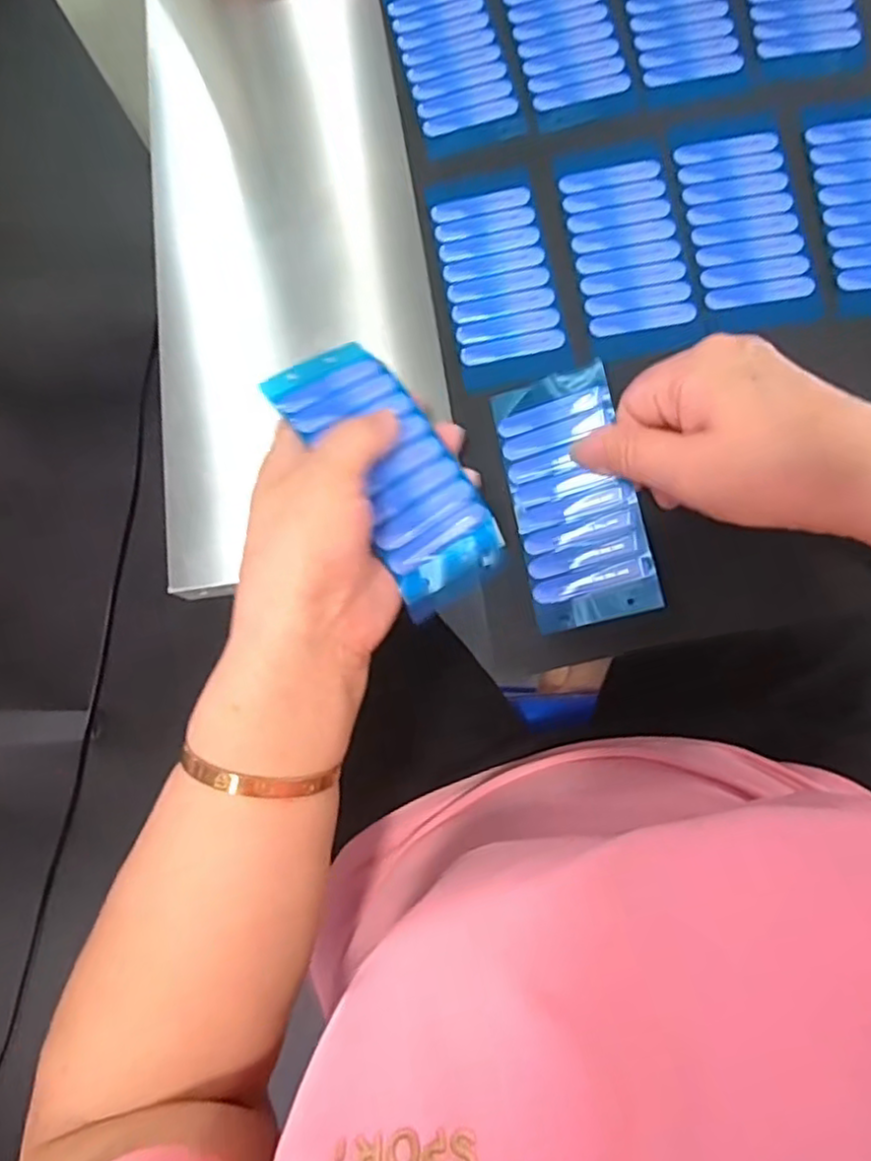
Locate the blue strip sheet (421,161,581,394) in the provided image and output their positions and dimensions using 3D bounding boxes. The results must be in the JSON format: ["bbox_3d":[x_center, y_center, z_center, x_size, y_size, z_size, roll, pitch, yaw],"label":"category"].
[{"bbox_3d":[0.032,-0.154,0.345,0.054,0.010,0.119,-11,78,2],"label":"blue strip sheet"}]

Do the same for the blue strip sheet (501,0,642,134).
[{"bbox_3d":[0.069,-0.303,0.368,0.055,0.006,0.125,-12,78,2],"label":"blue strip sheet"}]

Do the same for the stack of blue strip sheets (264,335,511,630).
[{"bbox_3d":[-0.019,-0.049,0.296,0.053,0.022,0.123,-33,90,-8],"label":"stack of blue strip sheets"}]

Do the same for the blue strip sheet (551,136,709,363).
[{"bbox_3d":[0.097,-0.170,0.341,0.055,0.008,0.115,-11,78,3],"label":"blue strip sheet"}]

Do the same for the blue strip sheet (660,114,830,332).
[{"bbox_3d":[0.154,-0.181,0.341,0.058,0.006,0.112,-8,79,3],"label":"blue strip sheet"}]

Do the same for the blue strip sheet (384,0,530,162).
[{"bbox_3d":[0.009,-0.290,0.372,0.055,0.010,0.124,-15,78,2],"label":"blue strip sheet"}]

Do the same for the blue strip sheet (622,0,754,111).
[{"bbox_3d":[0.131,-0.308,0.365,0.055,0.010,0.116,-10,78,3],"label":"blue strip sheet"}]

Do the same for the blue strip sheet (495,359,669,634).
[{"bbox_3d":[0.062,-0.040,0.312,0.054,0.006,0.121,-15,73,19],"label":"blue strip sheet"}]

